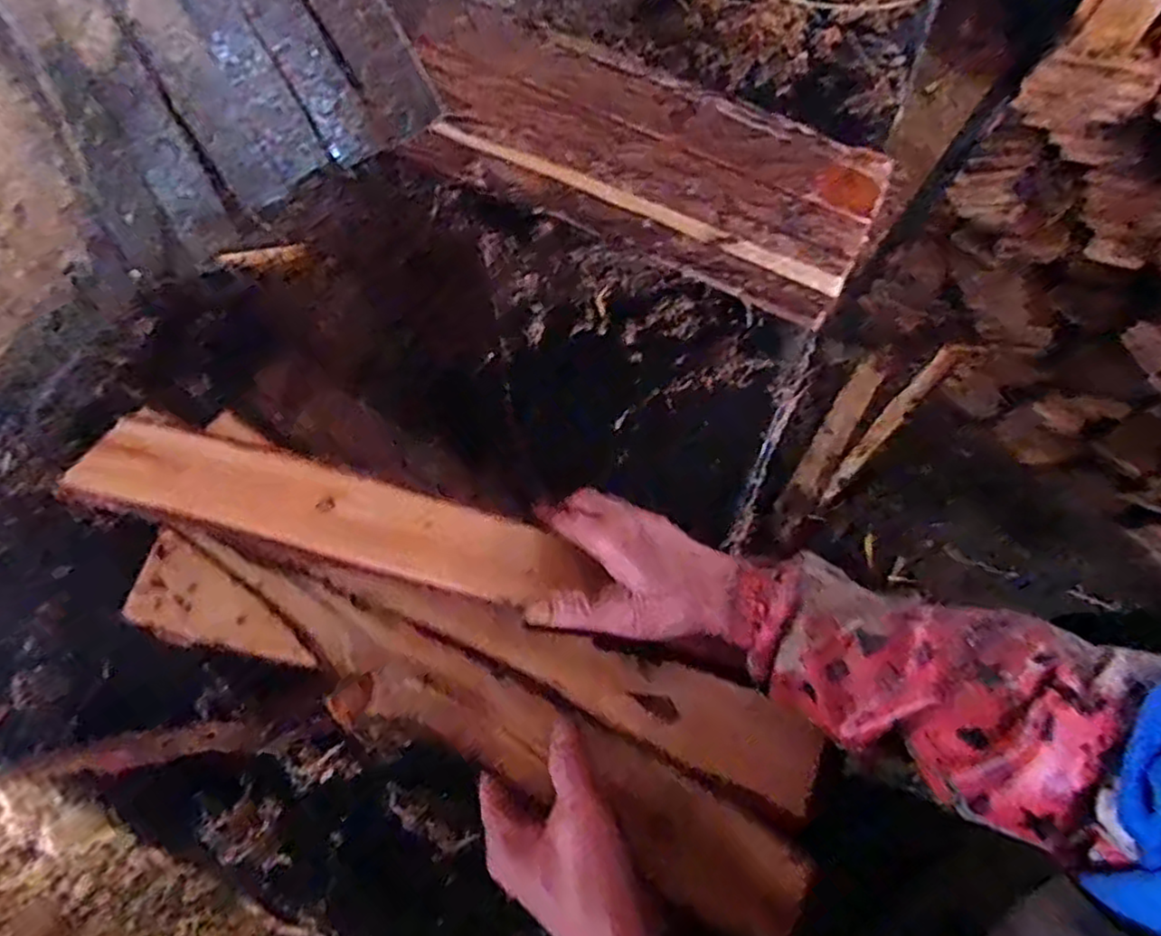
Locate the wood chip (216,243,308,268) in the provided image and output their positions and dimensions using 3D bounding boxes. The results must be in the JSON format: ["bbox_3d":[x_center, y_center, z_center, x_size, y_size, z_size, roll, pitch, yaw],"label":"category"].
[{"bbox_3d":[-0.264,-0.176,0.584,0.069,0.007,0.016,-13,77,-18],"label":"wood chip"}]

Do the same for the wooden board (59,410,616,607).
[{"bbox_3d":[-0.146,0.029,0.441,0.310,0.014,0.079,18,44,-2],"label":"wooden board"}]

